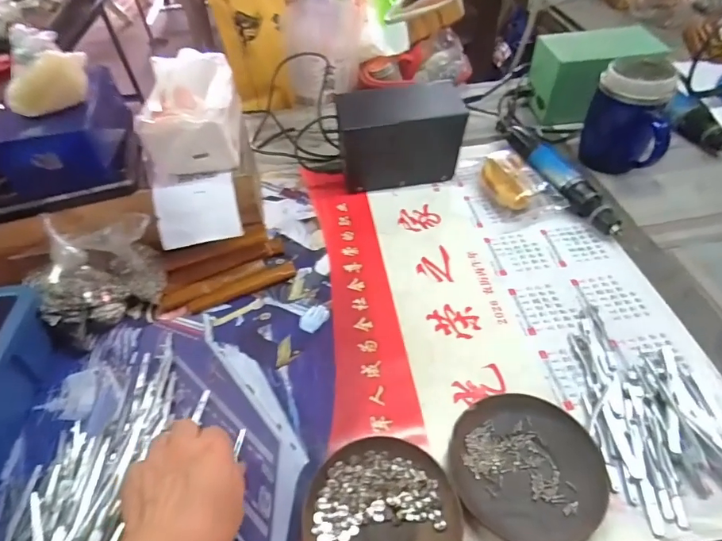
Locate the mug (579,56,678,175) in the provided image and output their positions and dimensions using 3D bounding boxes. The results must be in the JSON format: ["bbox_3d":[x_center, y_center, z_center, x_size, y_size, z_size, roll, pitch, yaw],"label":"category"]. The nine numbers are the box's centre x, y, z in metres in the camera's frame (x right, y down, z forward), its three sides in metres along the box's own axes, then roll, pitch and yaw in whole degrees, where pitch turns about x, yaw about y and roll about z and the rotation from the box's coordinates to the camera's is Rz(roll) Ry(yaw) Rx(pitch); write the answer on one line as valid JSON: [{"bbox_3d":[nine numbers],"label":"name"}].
[{"bbox_3d":[0.337,-0.187,0.562,0.090,0.121,0.085,16,50,18],"label":"mug"}]

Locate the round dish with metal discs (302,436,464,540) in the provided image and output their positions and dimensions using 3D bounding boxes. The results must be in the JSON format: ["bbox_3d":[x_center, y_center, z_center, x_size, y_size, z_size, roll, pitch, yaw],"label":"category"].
[{"bbox_3d":[0.016,0.185,0.335,0.111,0.013,0.120,-2,47,2],"label":"round dish with metal discs"}]

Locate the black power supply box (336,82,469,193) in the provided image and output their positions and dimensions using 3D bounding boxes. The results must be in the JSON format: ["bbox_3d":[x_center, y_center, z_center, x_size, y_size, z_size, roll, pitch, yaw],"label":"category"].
[{"bbox_3d":[0.052,-0.178,0.596,0.162,0.115,0.076,-3,47,1],"label":"black power supply box"}]

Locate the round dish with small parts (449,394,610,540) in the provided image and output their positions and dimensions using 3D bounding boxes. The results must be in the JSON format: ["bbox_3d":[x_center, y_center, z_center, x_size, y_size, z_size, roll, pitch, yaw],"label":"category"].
[{"bbox_3d":[0.130,0.154,0.351,0.112,0.012,0.112,-2,47,2],"label":"round dish with small parts"}]

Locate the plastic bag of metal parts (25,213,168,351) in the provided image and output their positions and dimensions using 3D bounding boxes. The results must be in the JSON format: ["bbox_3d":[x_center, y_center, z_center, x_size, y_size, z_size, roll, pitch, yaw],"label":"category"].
[{"bbox_3d":[-0.277,0.001,0.465,0.131,0.094,0.101,-25,50,-18],"label":"plastic bag of metal parts"}]

